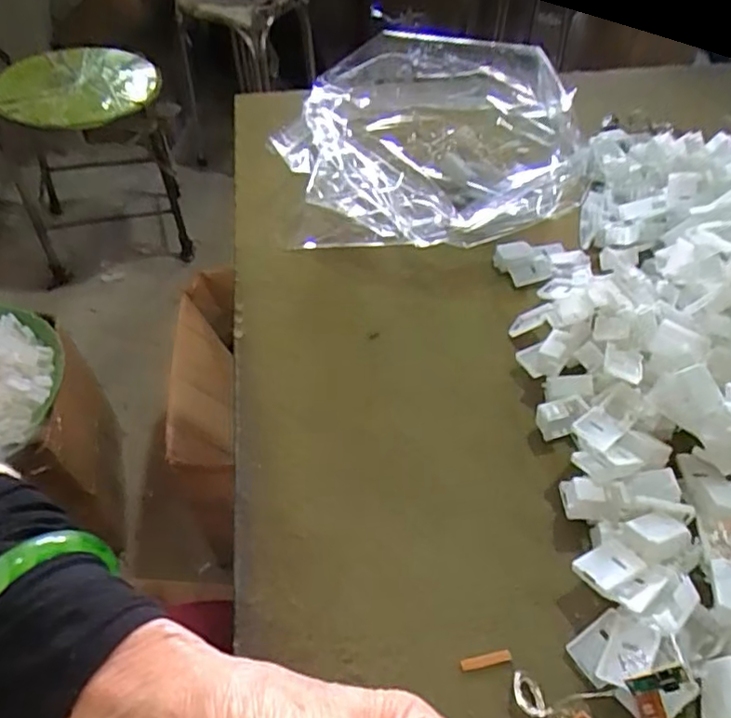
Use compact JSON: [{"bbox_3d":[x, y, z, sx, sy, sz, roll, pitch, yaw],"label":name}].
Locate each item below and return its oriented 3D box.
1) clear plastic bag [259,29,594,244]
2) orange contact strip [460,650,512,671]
[{"bbox_3d":[0.048,-0.177,0.468,0.217,0.097,0.202,3,48,4],"label":"clear plastic bag"},{"bbox_3d":[0.051,0.128,0.254,0.022,0.004,0.004,-9,49,-8],"label":"orange contact strip"}]

